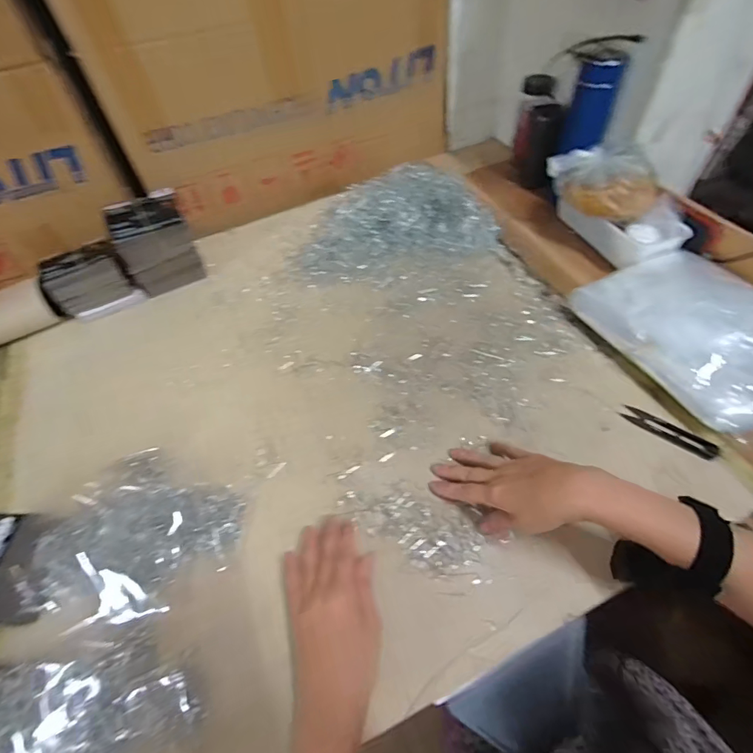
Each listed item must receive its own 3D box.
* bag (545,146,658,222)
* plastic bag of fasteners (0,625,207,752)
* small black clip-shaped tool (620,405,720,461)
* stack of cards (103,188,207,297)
[{"bbox_3d":[0.342,-0.294,0.649,0.089,0.070,0.147,-30,56,-17],"label":"bag"},{"bbox_3d":[-0.241,0.285,0.359,0.172,0.044,0.119,-19,54,-10],"label":"plastic bag of fasteners"},{"bbox_3d":[0.334,0.063,0.500,0.097,0.011,0.023,35,63,26],"label":"small black clip-shaped tool"},{"bbox_3d":[-0.335,-0.196,0.675,0.111,0.137,0.051,-29,56,-16],"label":"stack of cards"}]

